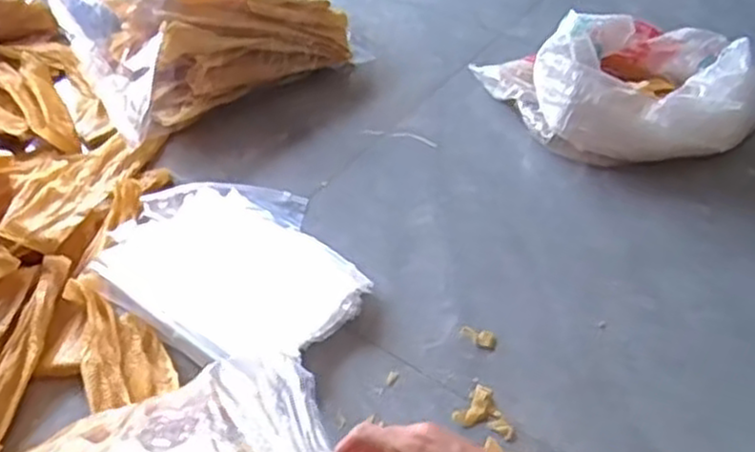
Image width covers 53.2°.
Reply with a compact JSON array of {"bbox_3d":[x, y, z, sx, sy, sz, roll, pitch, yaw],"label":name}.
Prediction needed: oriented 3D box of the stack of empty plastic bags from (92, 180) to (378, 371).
[{"bbox_3d":[-0.206,0.050,1.099,0.383,0.030,0.305,26,51,25],"label":"stack of empty plastic bags"}]

